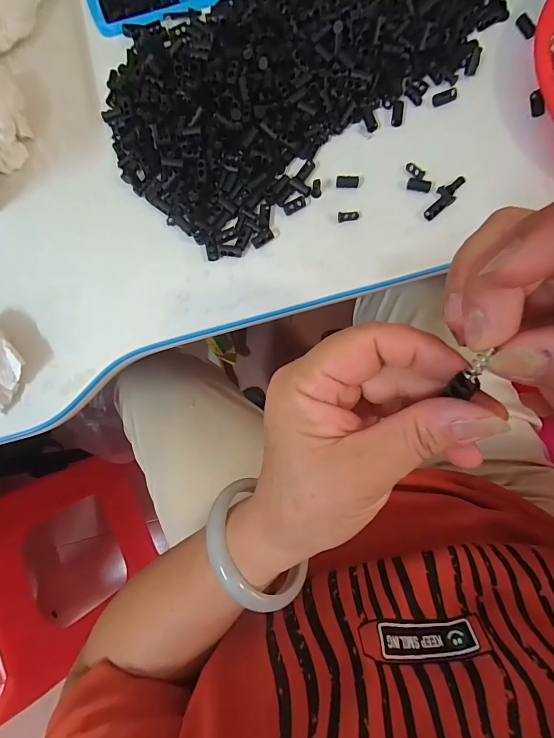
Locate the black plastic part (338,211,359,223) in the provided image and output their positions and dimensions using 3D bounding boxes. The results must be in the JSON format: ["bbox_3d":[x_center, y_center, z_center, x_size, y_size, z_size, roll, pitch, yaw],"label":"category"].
[{"bbox_3d":[0.058,-0.125,0.297,0.017,0.005,0.008,-8,85,2],"label":"black plastic part"}]

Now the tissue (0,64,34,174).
[{"bbox_3d":[-0.233,-0.213,0.309,0.031,0.028,0.081,4,86,3],"label":"tissue"}]

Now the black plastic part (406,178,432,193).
[{"bbox_3d":[0.115,-0.149,0.295,0.019,0.004,0.009,22,86,16],"label":"black plastic part"}]

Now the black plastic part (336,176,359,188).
[{"bbox_3d":[0.058,-0.154,0.300,0.019,0.006,0.007,1,83,3],"label":"black plastic part"}]

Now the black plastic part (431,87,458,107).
[{"bbox_3d":[0.141,-0.228,0.304,0.022,0.004,0.009,-20,82,0],"label":"black plastic part"}]

